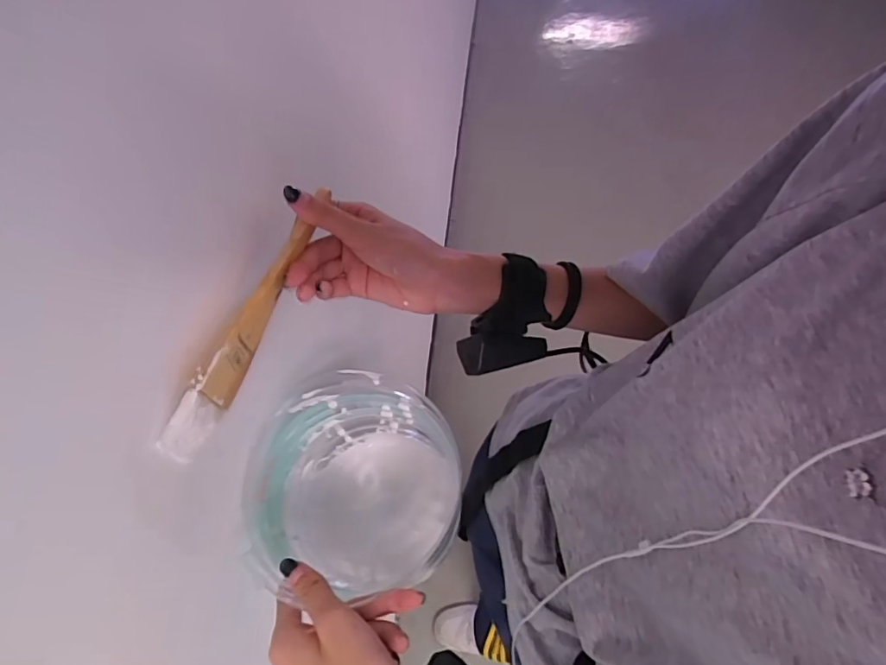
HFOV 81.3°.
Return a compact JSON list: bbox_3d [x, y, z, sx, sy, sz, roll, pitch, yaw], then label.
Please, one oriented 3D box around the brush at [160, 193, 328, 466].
[{"bbox_3d":[-0.117,-0.015,0.329,0.008,0.041,0.199,16,64,9],"label":"brush"}]

